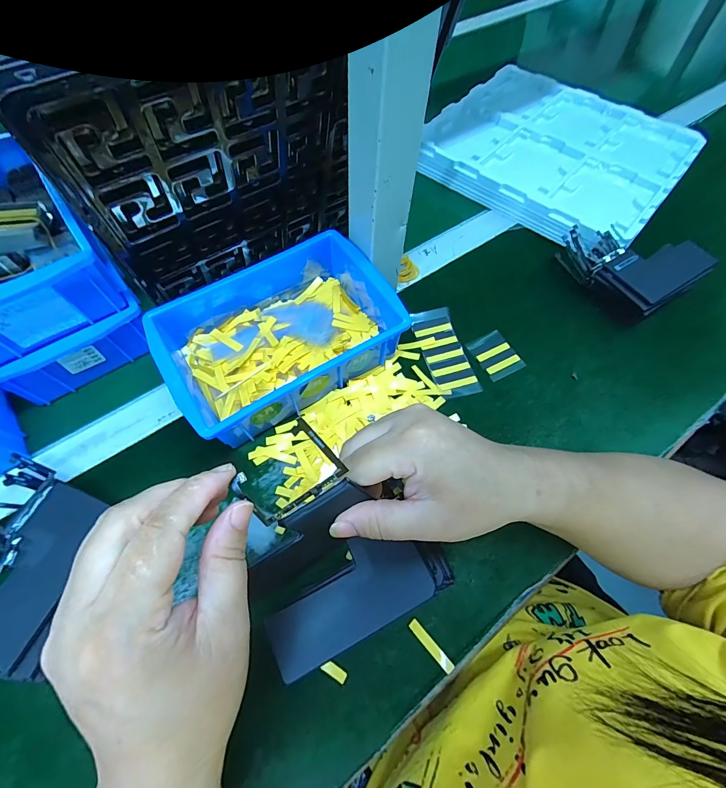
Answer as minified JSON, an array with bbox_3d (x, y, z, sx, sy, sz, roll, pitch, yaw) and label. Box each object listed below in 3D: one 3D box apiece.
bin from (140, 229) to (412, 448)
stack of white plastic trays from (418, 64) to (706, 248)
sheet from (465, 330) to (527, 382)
[{"bbox_3d":[-0.075,-0.053,0.334,0.198,0.065,0.128,-30,69,-15],"label":"bin"},{"bbox_3d":[0.260,-0.342,0.498,0.319,0.038,0.317,38,69,15],"label":"stack of white plastic trays"},{"bbox_3d":[0.138,-0.040,0.372,0.043,0.008,0.052,-24,62,-16],"label":"sheet"}]

